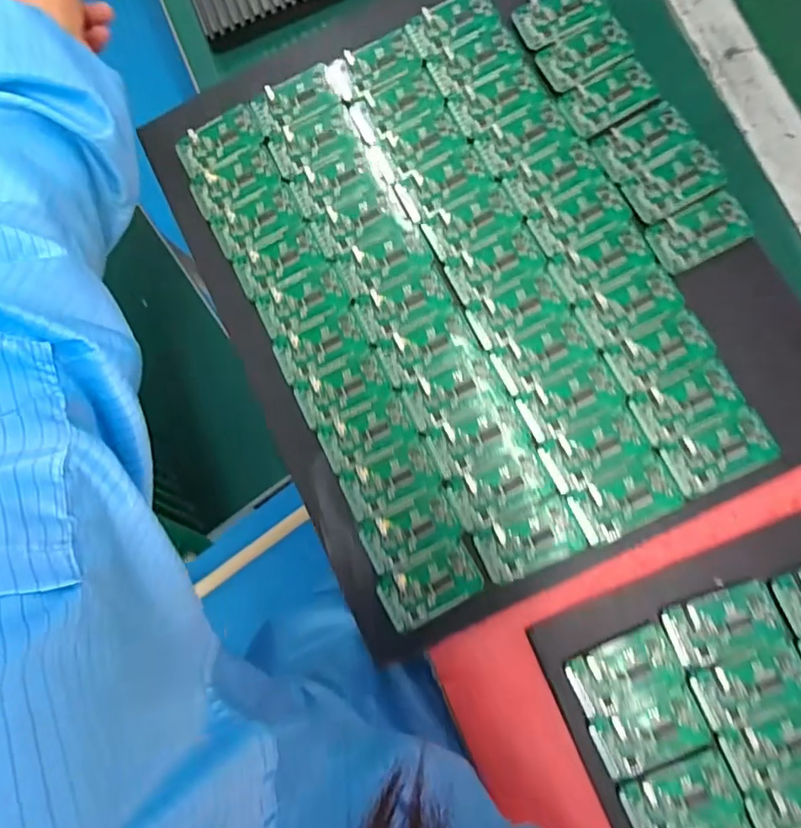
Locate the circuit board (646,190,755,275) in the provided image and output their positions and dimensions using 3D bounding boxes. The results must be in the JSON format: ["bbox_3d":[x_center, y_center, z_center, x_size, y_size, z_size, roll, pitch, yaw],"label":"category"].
[{"bbox_3d":[0.234,-0.142,0.417,0.072,0.007,0.043,-27,81,0],"label":"circuit board"}]

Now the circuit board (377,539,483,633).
[{"bbox_3d":[0.022,0.129,0.403,0.074,0.006,0.044,-26,81,0],"label":"circuit board"}]

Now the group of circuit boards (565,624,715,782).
[{"bbox_3d":[0.168,0.203,0.380,0.073,0.012,0.082,-24,81,1],"label":"group of circuit boards"}]

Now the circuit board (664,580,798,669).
[{"bbox_3d":[0.230,0.148,0.379,0.075,0.009,0.042,-19,81,1],"label":"circuit board"}]

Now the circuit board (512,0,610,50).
[{"bbox_3d":[0.135,-0.341,0.453,0.072,0.006,0.042,-27,81,0],"label":"circuit board"}]

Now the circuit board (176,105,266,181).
[{"bbox_3d":[-0.159,-0.239,0.472,0.074,0.004,0.039,-26,81,0],"label":"circuit board"}]

